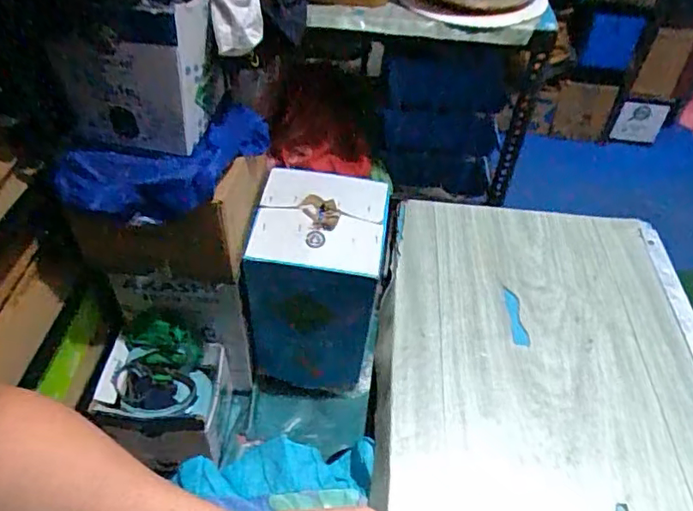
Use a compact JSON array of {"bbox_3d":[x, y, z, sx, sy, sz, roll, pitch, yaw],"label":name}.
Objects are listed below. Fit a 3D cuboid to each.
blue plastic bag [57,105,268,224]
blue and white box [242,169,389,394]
[{"bbox_3d":[-0.273,-0.143,0.907,0.351,0.114,0.151,-20,50,-23],"label":"blue plastic bag"},{"bbox_3d":[-0.061,0.076,1.231,0.248,0.458,0.248,10,45,5],"label":"blue and white box"}]

